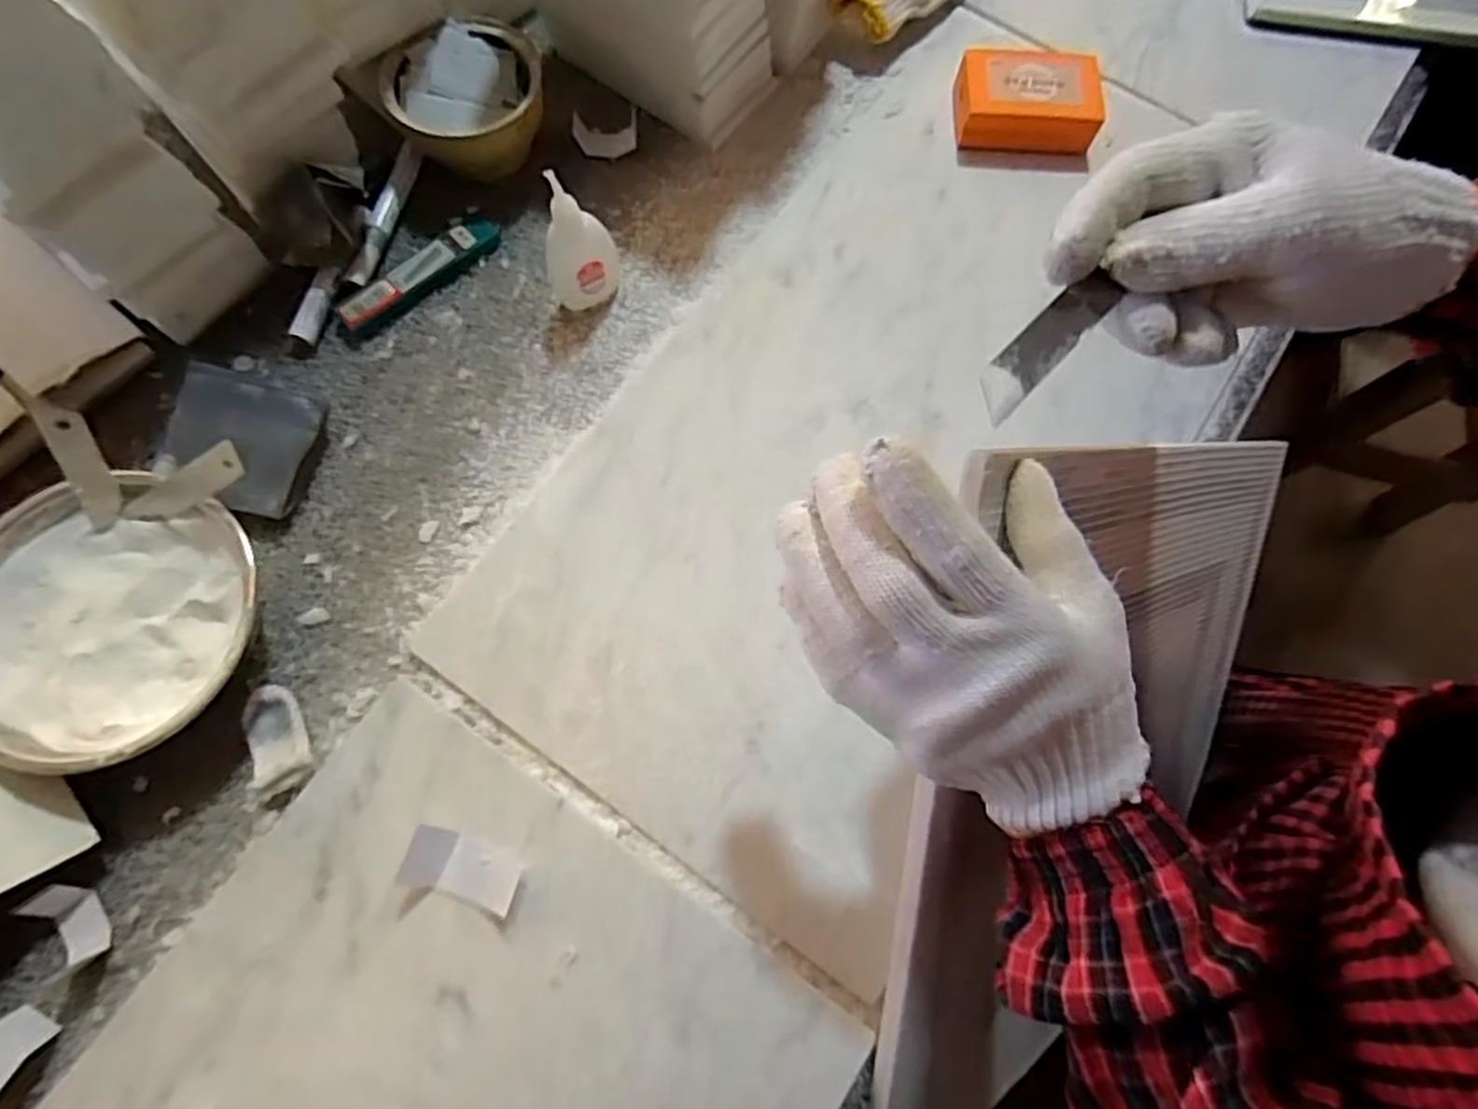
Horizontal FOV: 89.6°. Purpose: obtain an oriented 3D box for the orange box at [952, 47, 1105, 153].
[{"bbox_3d":[0.201,-0.319,0.524,0.095,0.029,0.059,4,72,-1],"label":"orange box"}]

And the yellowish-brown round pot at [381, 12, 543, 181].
[{"bbox_3d":[-0.177,-0.296,0.497,0.098,0.052,0.096,-16,73,-7],"label":"yellowish-brown round pot"}]

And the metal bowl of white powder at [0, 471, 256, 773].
[{"bbox_3d":[-0.318,0.036,0.387,0.142,0.056,0.142,1,72,-2],"label":"metal bowl of white powder"}]

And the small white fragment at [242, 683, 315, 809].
[{"bbox_3d":[-0.241,0.097,0.387,0.030,0.015,0.060,-23,74,-10],"label":"small white fragment"}]

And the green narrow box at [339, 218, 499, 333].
[{"bbox_3d":[-0.206,-0.182,0.483,0.111,0.013,0.025,-43,78,-14],"label":"green narrow box"}]

